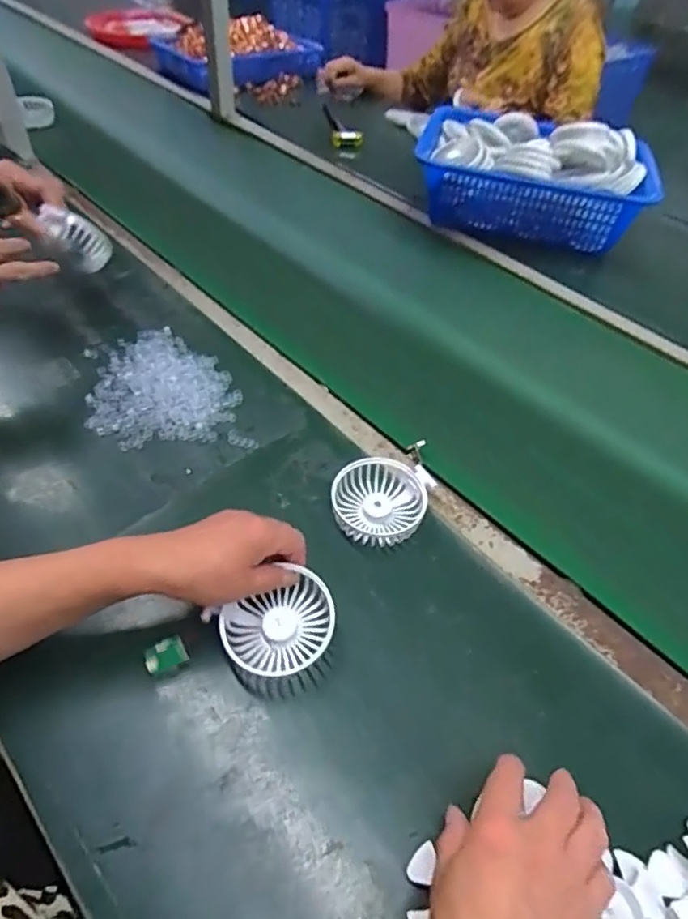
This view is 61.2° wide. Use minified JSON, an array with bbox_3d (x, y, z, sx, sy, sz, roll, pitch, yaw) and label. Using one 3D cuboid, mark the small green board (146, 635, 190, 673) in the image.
[{"bbox_3d":[-0.143,0.156,0.466,0.031,0.004,0.022,-16,78,-19],"label":"small green board"}]

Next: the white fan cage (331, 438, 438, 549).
[{"bbox_3d":[0.051,0.032,0.582,0.129,0.031,0.084,-27,56,-25],"label":"white fan cage"}]

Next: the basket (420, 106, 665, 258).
[{"bbox_3d":[0.320,-0.492,0.997,0.372,0.145,0.245,13,49,7],"label":"basket"}]

